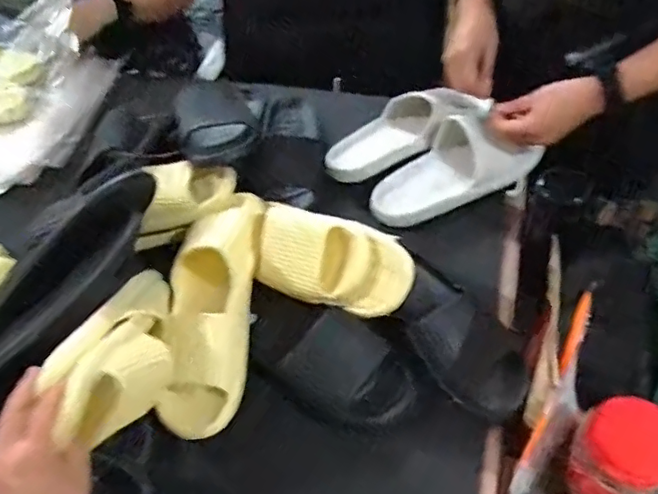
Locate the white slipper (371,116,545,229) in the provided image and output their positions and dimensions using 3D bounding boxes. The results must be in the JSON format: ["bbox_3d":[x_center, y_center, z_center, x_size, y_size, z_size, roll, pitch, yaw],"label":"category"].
[{"bbox_3d":[0.174,-0.116,0.835,0.244,0.075,0.116,-24,53,-12],"label":"white slipper"}]

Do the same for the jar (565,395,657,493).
[{"bbox_3d":[0.310,0.223,0.617,0.090,0.110,0.090,-3,52,4],"label":"jar"}]

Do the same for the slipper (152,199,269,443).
[{"bbox_3d":[-0.137,0.065,0.685,0.108,0.084,0.294,-2,52,4],"label":"slipper"}]

